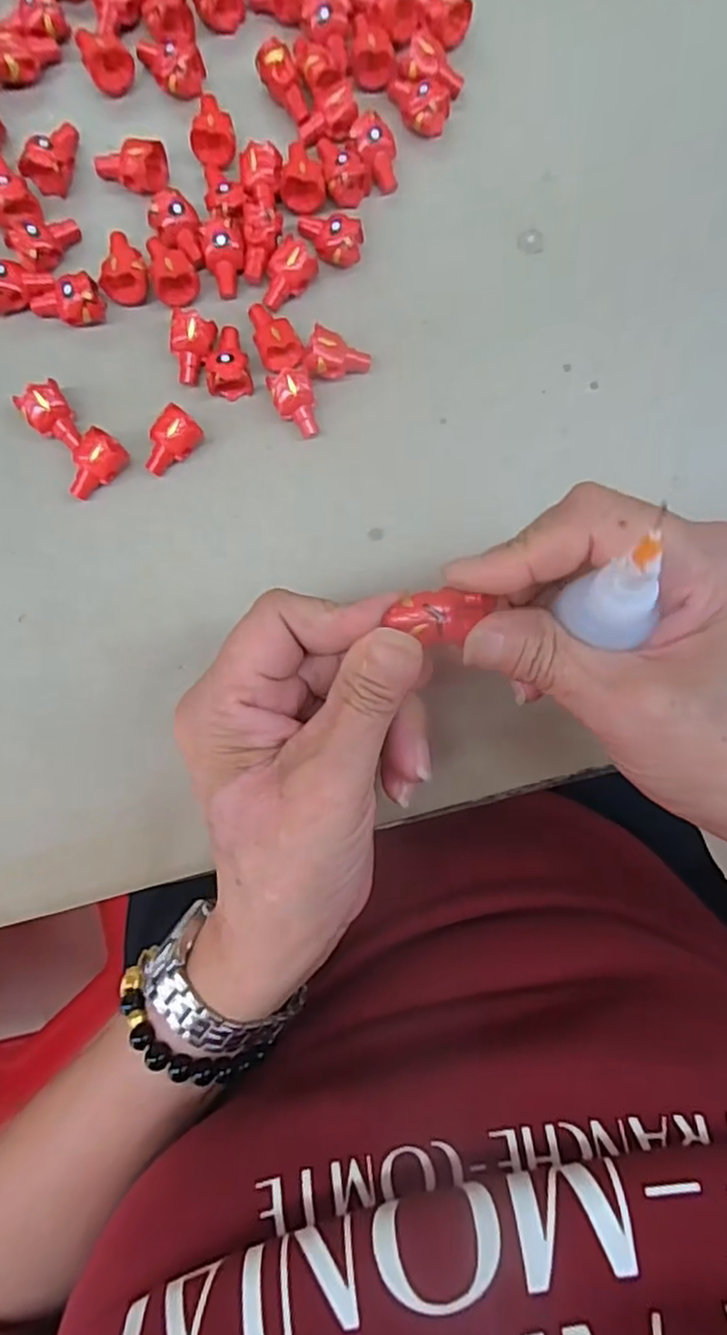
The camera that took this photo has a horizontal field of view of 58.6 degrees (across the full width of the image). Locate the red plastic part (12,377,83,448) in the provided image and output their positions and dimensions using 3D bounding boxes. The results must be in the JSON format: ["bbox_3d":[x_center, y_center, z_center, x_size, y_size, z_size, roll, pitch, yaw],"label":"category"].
[{"bbox_3d":[-0.116,-0.092,0.243,0.016,0.016,0.024,-31,92,-3],"label":"red plastic part"}]

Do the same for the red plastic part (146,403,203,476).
[{"bbox_3d":[-0.074,-0.086,0.249,0.015,0.013,0.026,35,88,-3],"label":"red plastic part"}]

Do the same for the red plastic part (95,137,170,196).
[{"bbox_3d":[-0.089,-0.191,0.248,0.026,0.012,0.017,2,90,-3],"label":"red plastic part"}]

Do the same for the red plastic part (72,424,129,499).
[{"bbox_3d":[-0.102,-0.076,0.245,0.015,0.012,0.026,34,88,-3],"label":"red plastic part"}]

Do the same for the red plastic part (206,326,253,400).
[{"bbox_3d":[-0.052,-0.119,0.249,0.017,0.013,0.026,-4,90,-3],"label":"red plastic part"}]

